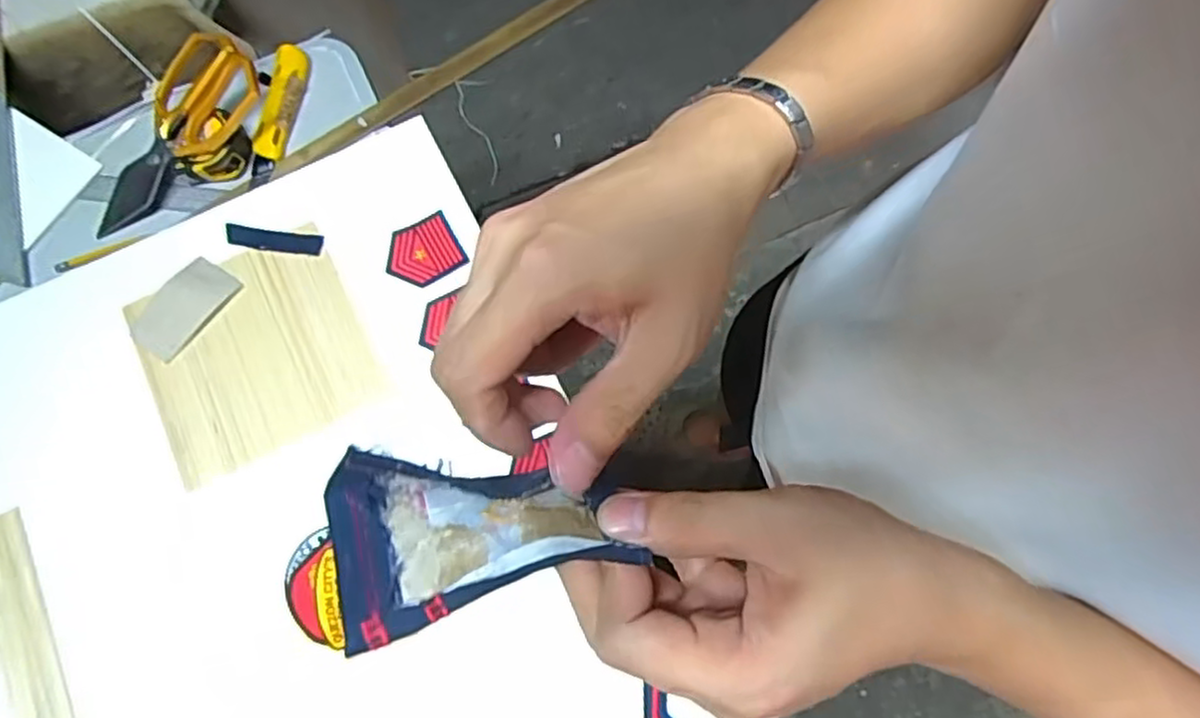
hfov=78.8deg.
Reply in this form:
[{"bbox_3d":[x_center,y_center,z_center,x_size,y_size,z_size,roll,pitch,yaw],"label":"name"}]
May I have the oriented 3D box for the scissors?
[{"bbox_3d":[-0.418,-0.213,0.707,0.097,0.024,0.220,43,99,12],"label":"scissors"}]

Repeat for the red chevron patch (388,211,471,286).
[{"bbox_3d":[-0.170,-0.103,0.697,0.069,0.004,0.065,-30,74,-3],"label":"red chevron patch"}]

